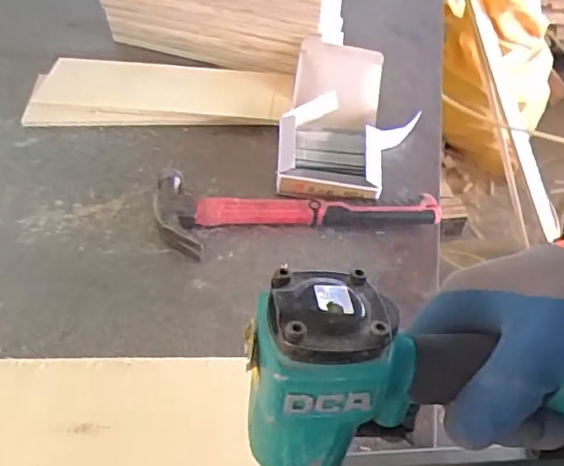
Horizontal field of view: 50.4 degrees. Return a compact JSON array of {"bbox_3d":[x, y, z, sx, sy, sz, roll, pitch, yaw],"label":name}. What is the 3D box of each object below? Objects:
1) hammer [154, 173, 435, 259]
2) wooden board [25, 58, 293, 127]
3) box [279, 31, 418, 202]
[{"bbox_3d":[0.022,-0.033,0.698,0.325,0.029,0.109,-4,47,-8],"label":"hammer"},{"bbox_3d":[-0.169,-0.203,0.851,0.352,0.023,0.130,1,47,-3],"label":"wooden board"},{"bbox_3d":[0.088,-0.151,0.791,0.165,0.064,0.270,10,47,5],"label":"box"}]

